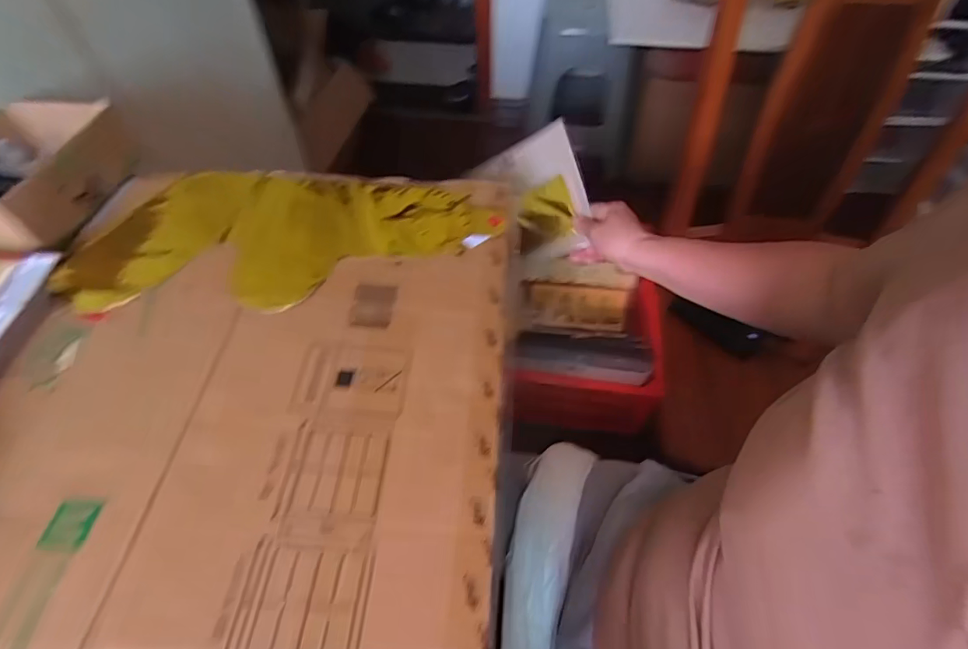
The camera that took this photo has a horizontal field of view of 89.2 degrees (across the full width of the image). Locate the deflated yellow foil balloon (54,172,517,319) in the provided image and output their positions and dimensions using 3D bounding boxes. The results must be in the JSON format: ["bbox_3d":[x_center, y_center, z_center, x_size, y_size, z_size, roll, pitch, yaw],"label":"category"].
[{"bbox_3d":[-0.201,-0.094,0.513,0.416,0.018,0.191,-1,54,0],"label":"deflated yellow foil balloon"}]

